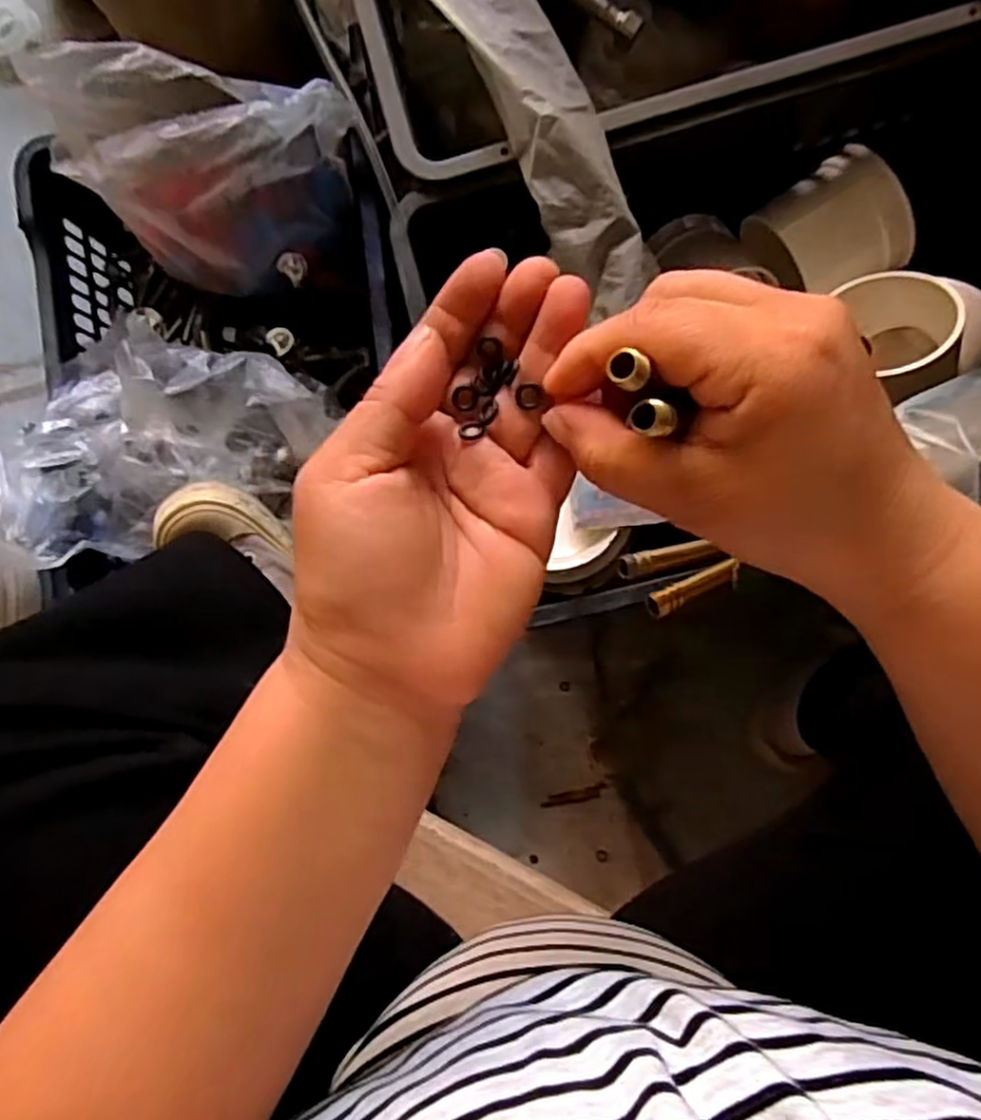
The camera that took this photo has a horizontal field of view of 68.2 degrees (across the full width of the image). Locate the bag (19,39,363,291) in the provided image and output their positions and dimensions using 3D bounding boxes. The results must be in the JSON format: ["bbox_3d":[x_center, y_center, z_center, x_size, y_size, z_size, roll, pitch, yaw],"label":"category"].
[{"bbox_3d":[-0.224,-0.315,0.606,0.223,0.160,0.127,2,90,5],"label":"bag"}]

